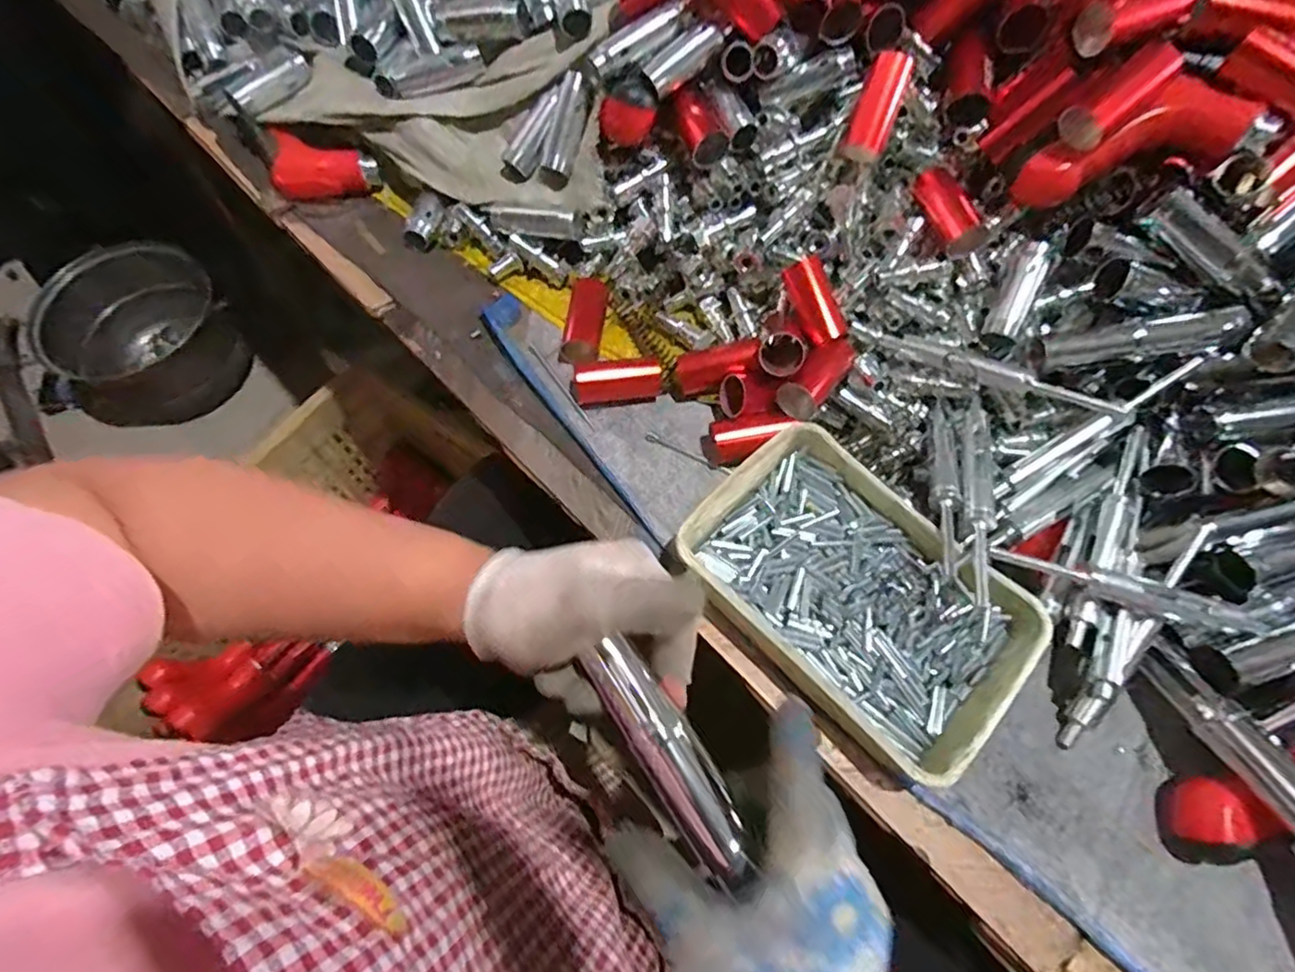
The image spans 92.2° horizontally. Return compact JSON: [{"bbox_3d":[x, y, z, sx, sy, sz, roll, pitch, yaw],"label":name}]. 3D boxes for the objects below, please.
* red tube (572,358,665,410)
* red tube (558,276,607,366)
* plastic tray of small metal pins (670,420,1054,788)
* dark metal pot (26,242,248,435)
[{"bbox_3d":[-0.022,-0.076,0.464,0.066,0.025,0.025,-9,67,-6],"label":"red tube"},{"bbox_3d":[-0.049,-0.131,0.486,0.028,0.022,0.074,8,66,2],"label":"red tube"},{"bbox_3d":[0.128,0.065,0.391,0.201,0.037,0.137,41,71,15],"label":"plastic tray of small metal pins"},{"bbox_3d":[-0.854,-0.249,1.057,0.276,0.165,0.218,-40,73,-17],"label":"dark metal pot"}]

